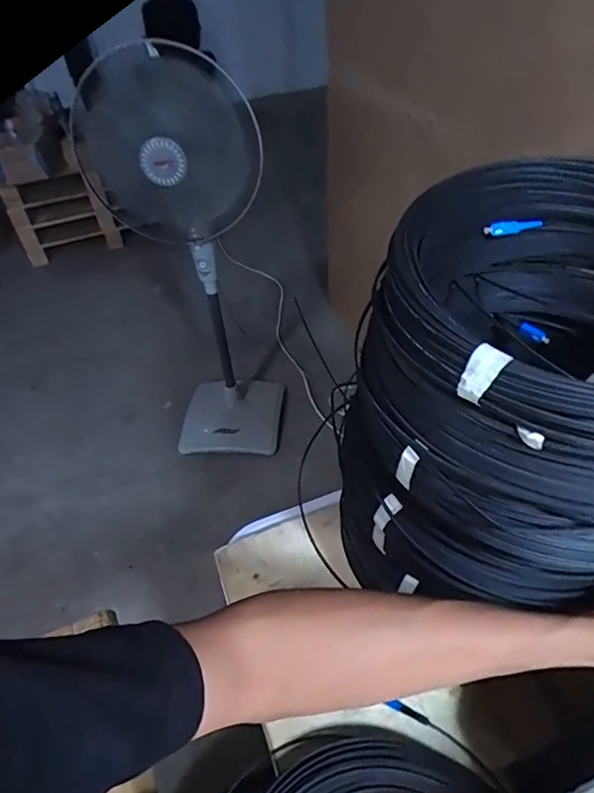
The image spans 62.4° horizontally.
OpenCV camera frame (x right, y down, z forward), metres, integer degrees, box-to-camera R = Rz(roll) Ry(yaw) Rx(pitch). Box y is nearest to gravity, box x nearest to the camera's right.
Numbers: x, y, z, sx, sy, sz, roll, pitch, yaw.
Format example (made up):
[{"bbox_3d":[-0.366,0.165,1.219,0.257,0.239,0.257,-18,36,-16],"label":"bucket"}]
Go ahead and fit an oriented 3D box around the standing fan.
[{"bbox_3d":[-0.288,-0.313,1.564,0.427,1.198,0.506,-9,44,-2],"label":"standing fan"}]

